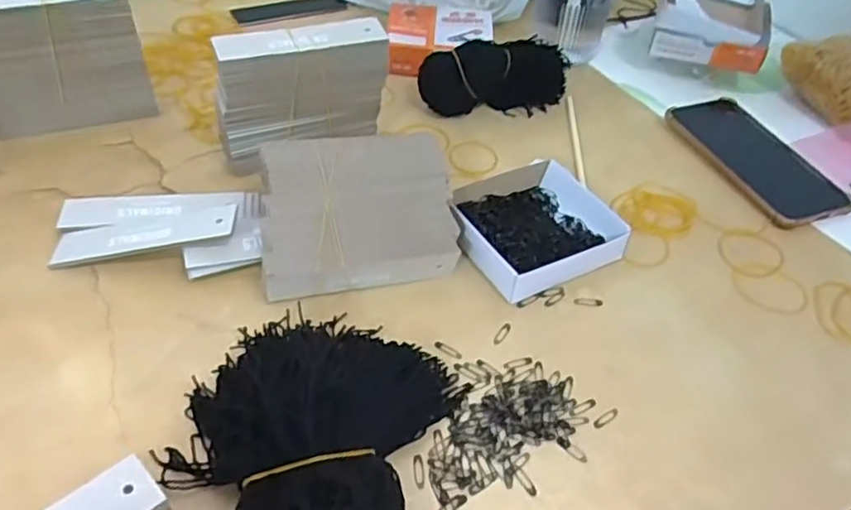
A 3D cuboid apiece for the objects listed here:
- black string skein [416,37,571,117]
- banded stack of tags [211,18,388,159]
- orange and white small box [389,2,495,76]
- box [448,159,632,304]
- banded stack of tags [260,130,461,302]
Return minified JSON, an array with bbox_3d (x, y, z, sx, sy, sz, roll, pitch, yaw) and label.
[{"bbox_3d":[0.070,-0.171,0.625,0.149,0.059,0.046,-9,45,-16],"label":"black string skein"},{"bbox_3d":[-0.095,-0.125,0.515,0.127,0.103,0.029,-13,46,-20],"label":"banded stack of tags"},{"bbox_3d":[0.015,-0.230,0.693,0.107,0.035,0.109,6,43,0],"label":"orange and white small box"},{"bbox_3d":[0.077,-0.027,0.491,0.112,0.029,0.111,-19,49,-24],"label":"box"},{"bbox_3d":[-0.049,-0.031,0.453,0.133,0.028,0.113,-9,64,-18],"label":"banded stack of tags"}]

